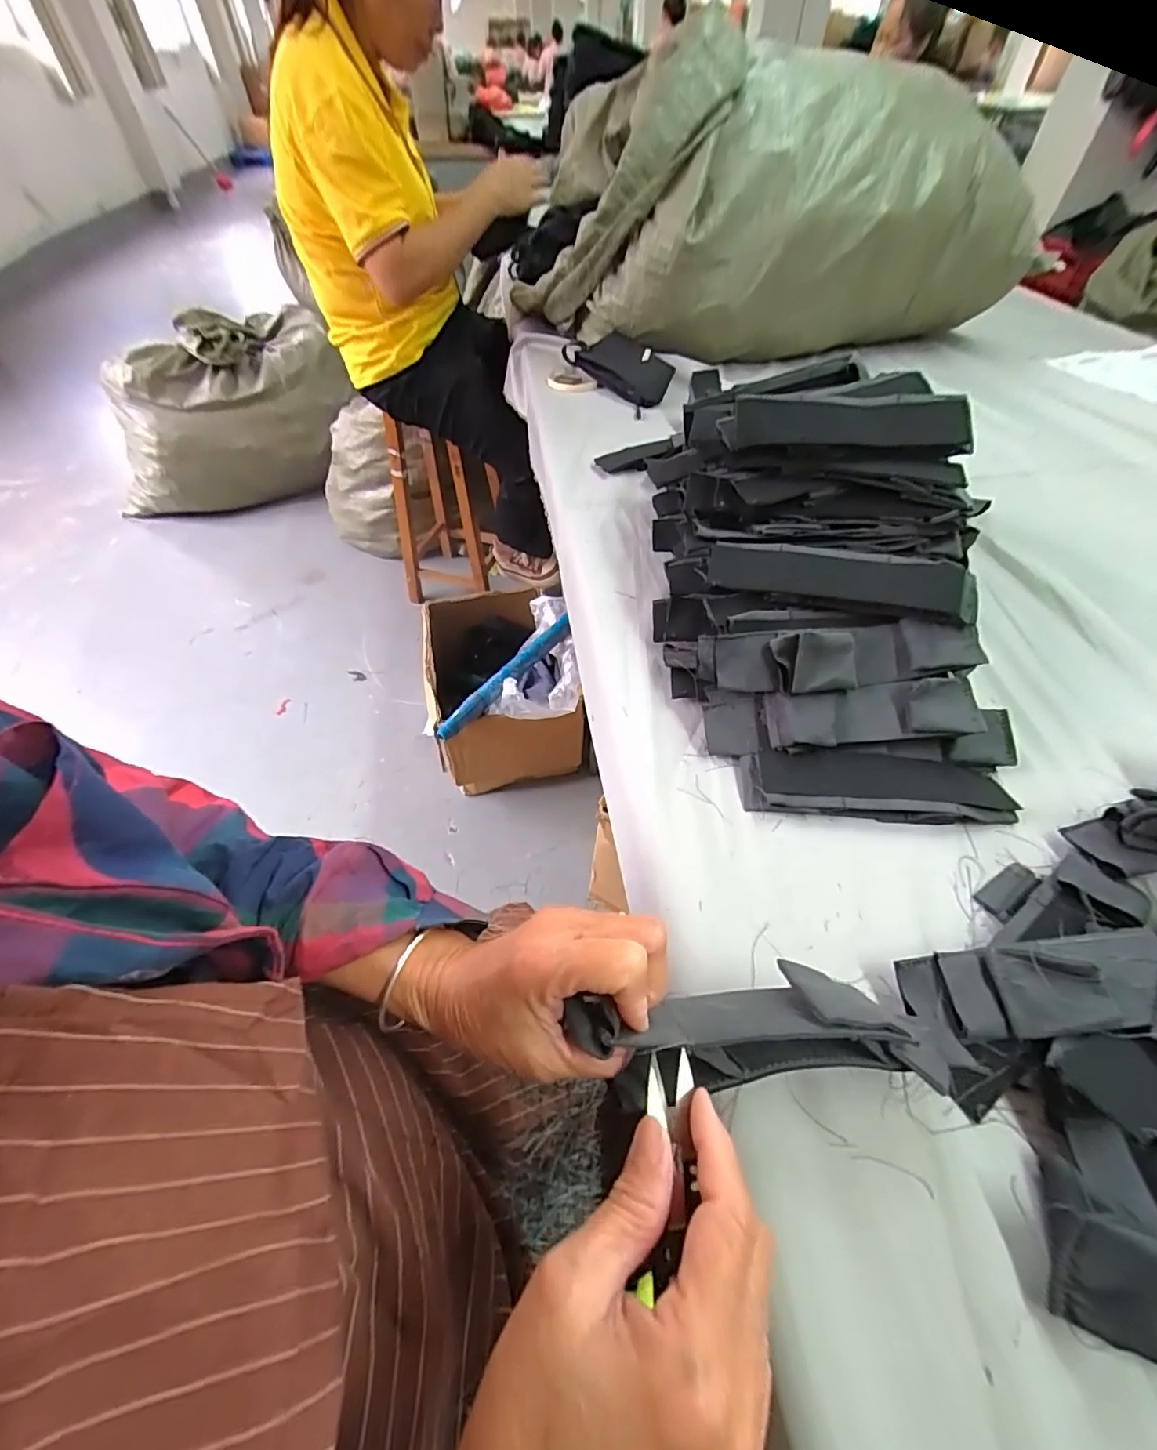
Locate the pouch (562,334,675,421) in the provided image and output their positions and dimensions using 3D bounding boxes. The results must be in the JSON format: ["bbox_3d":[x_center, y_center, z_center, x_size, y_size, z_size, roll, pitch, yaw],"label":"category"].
[{"bbox_3d":[0.073,-0.602,0.882,0.099,0.043,0.240,-25,56,-18],"label":"pouch"}]

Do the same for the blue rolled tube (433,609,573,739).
[{"bbox_3d":[-0.142,-0.109,1.103,0.048,0.039,0.404,29,58,21],"label":"blue rolled tube"}]

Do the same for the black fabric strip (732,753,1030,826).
[{"bbox_3d":[0.223,0.048,0.397,0.194,0.020,0.047,3,52,2],"label":"black fabric strip"}]

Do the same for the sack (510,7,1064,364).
[{"bbox_3d":[0.329,-0.869,0.907,0.837,0.332,0.389,-8,53,-6],"label":"sack"}]

